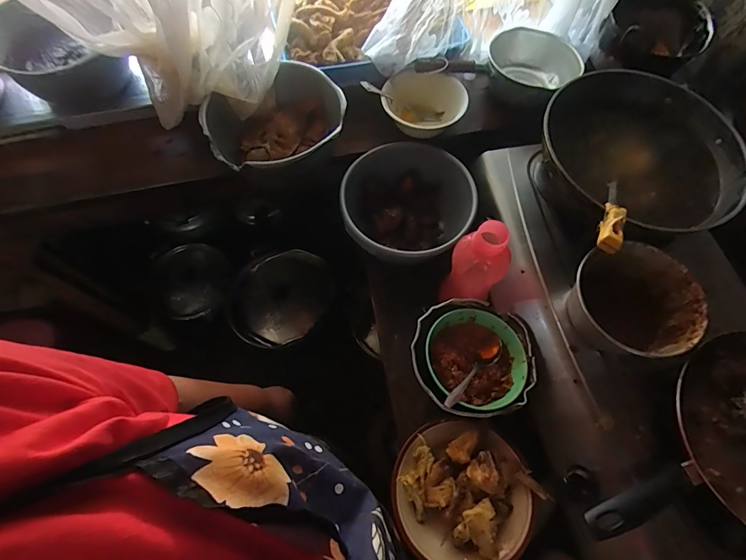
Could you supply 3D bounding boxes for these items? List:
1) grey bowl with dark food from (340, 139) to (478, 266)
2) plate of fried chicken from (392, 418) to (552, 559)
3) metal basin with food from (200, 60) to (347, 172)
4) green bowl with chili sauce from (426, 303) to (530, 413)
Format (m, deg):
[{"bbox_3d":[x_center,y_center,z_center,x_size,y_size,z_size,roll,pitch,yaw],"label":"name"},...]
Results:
[{"bbox_3d":[0.064,-0.130,0.745,0.235,0.132,0.242,0,66,-1],"label":"grey bowl with dark food"},{"bbox_3d":[0.129,0.305,0.551,0.193,0.061,0.193,0,66,-1],"label":"plate of fried chicken"},{"bbox_3d":[-0.154,-0.251,0.671,0.226,0.098,0.200,-28,70,-12],"label":"metal basin with food"},{"bbox_3d":[0.161,0.120,0.609,0.150,0.054,0.154,0,66,-1],"label":"green bowl with chili sauce"}]

